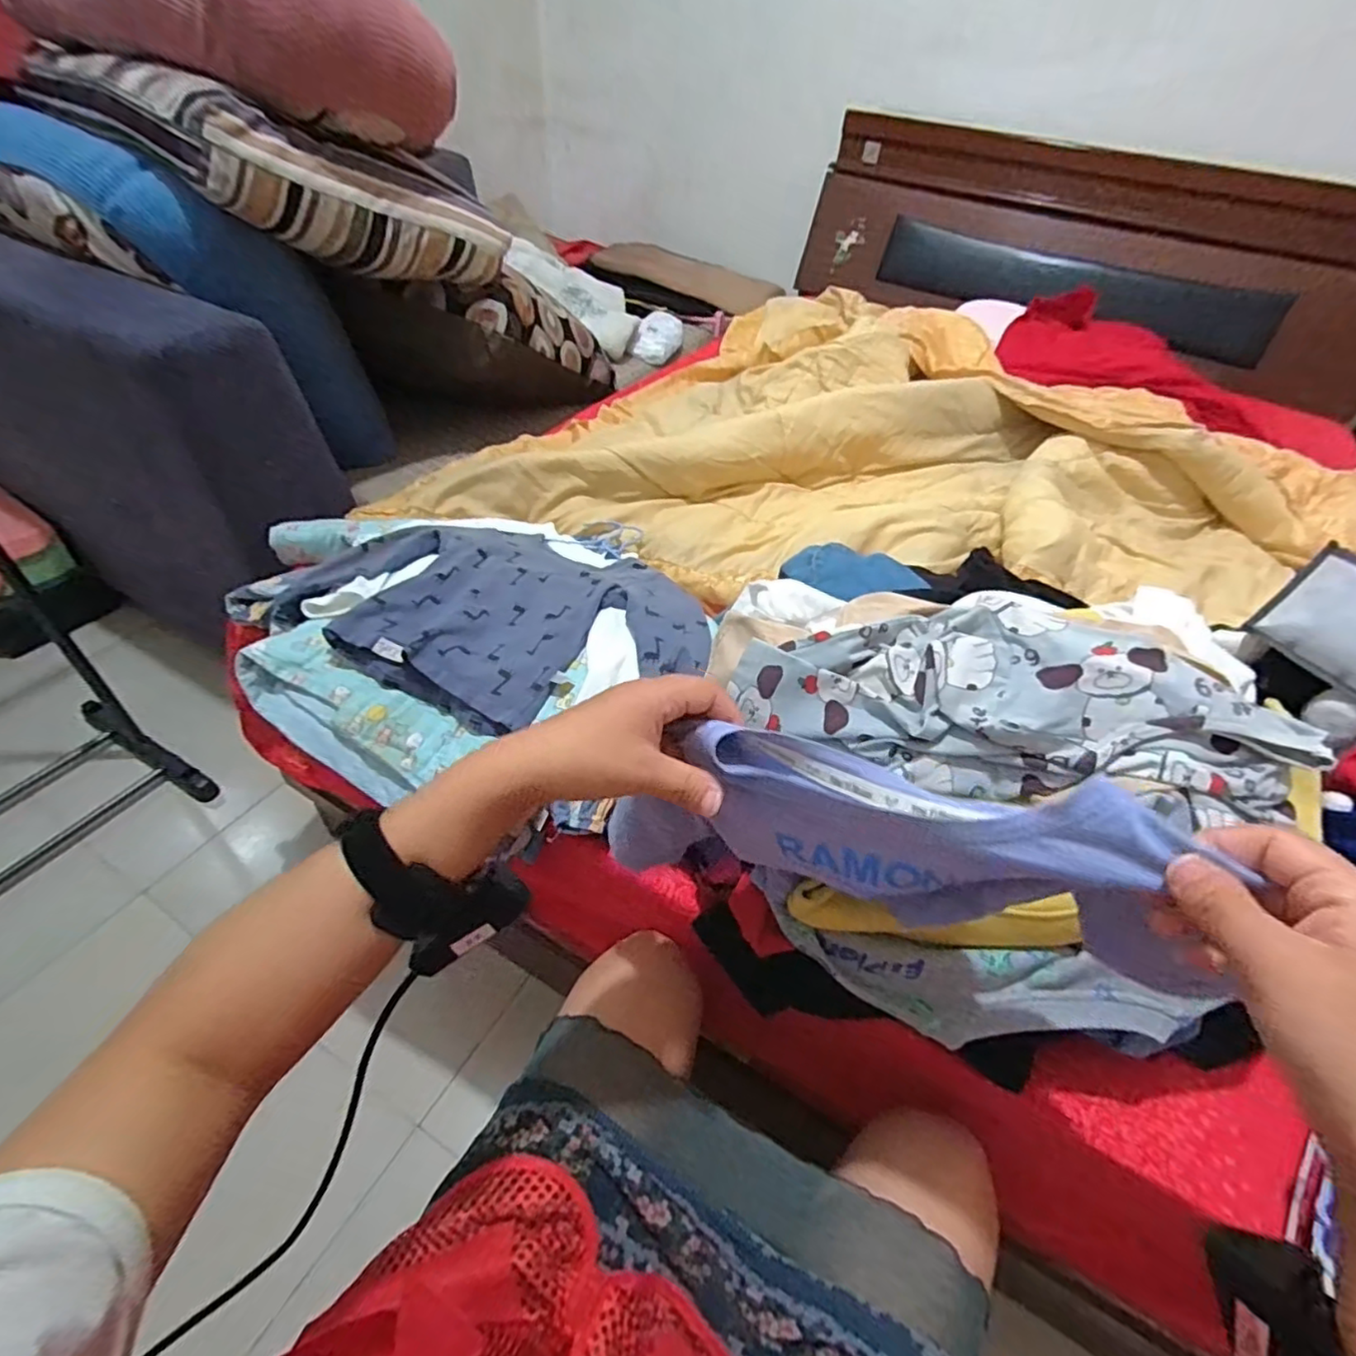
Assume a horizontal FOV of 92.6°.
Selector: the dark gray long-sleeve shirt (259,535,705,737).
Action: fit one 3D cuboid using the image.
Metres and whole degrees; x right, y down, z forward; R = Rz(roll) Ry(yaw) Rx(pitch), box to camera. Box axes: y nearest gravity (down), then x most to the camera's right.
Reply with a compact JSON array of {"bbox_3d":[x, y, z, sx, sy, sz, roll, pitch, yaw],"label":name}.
[{"bbox_3d":[-0.169,-0.087,0.725,0.457,0.076,0.331,25,48,17],"label":"dark gray long-sleeve shirt"}]

